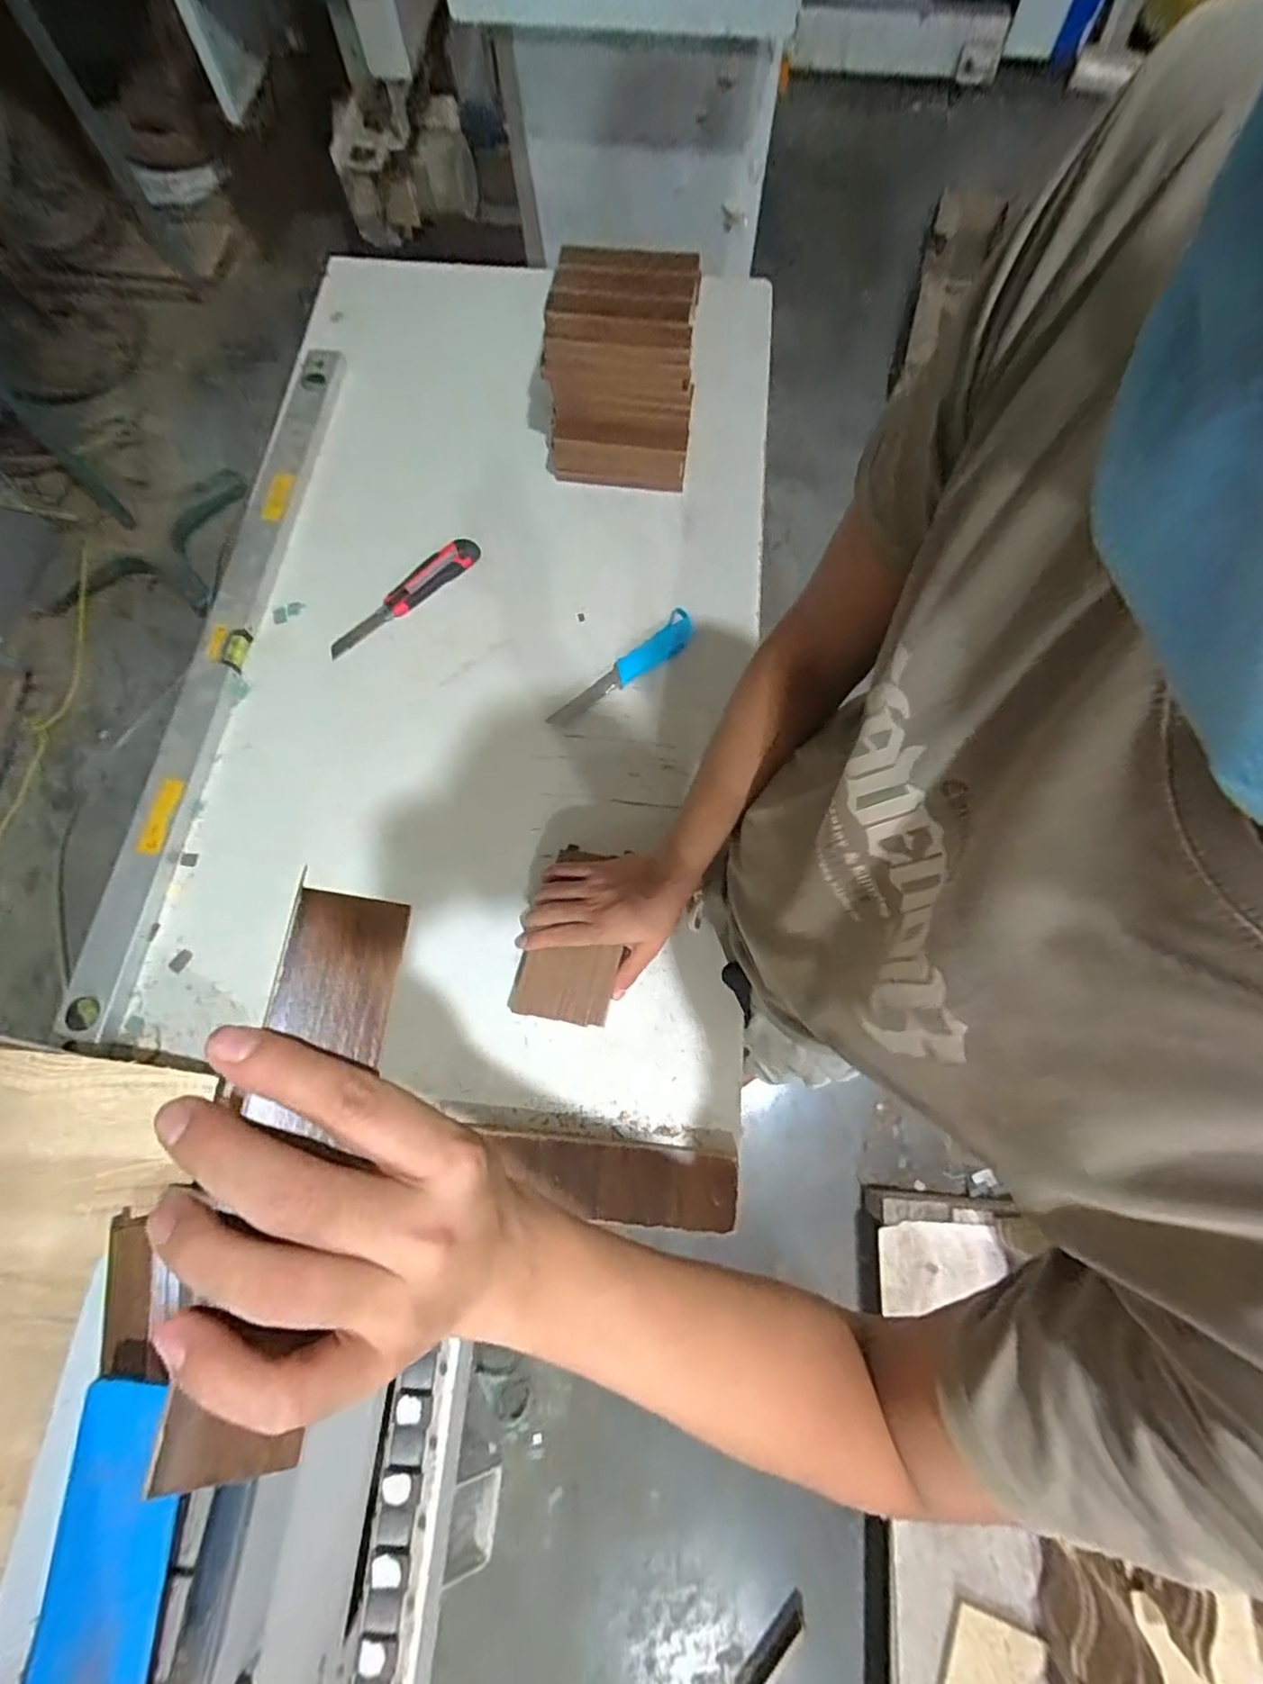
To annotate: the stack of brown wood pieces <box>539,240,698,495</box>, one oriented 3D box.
[{"bbox_3d":[-0.012,-0.575,0.766,0.178,0.180,0.166,7,73,3],"label":"stack of brown wood pieces"}]

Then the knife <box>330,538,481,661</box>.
[{"bbox_3d":[-0.288,-0.313,0.771,0.223,0.022,0.039,-41,77,-11],"label":"knife"}]

